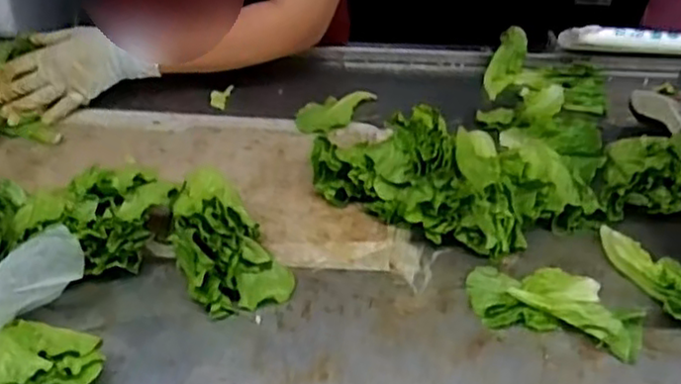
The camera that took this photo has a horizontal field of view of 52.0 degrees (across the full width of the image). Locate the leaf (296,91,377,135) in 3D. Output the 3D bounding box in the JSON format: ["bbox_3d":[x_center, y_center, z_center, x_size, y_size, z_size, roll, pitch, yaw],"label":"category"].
[{"bbox_3d":[-0.012,-0.105,0.879,0.098,0.024,0.057,-30,51,-33],"label":"leaf"}]

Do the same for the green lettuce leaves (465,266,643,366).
[{"bbox_3d":[0.202,0.098,0.655,0.156,0.029,0.083,14,42,11],"label":"green lettuce leaves"}]

